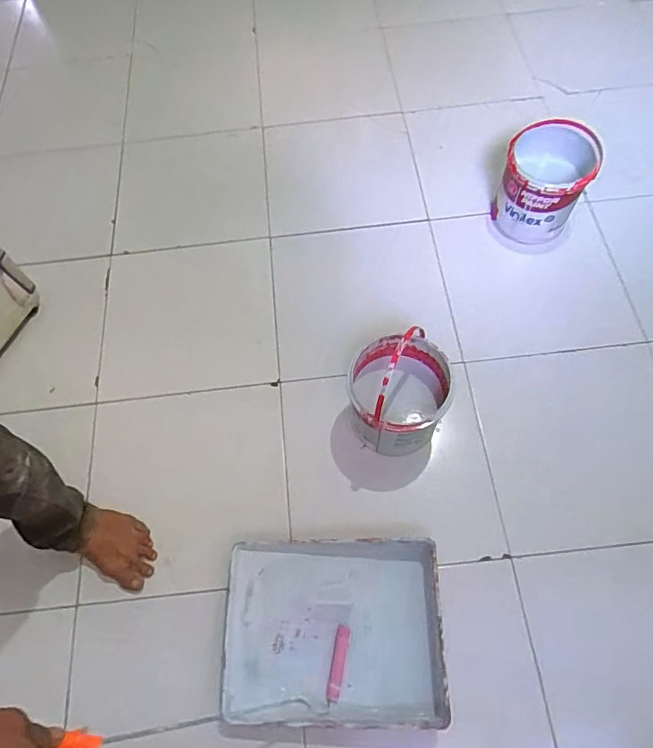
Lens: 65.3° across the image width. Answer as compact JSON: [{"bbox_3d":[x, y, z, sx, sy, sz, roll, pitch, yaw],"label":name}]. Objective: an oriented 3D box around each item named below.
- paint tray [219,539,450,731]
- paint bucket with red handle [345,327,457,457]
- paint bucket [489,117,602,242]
[{"bbox_3d":[0.007,0.437,0.878,0.364,0.079,0.282,-1,64,3],"label":"paint tray"},{"bbox_3d":[0.133,0.029,0.943,0.176,0.289,0.176,4,64,6],"label":"paint bucket with red handle"},{"bbox_3d":[0.500,-0.437,1.189,0.185,0.208,0.185,-1,64,3],"label":"paint bucket"}]

